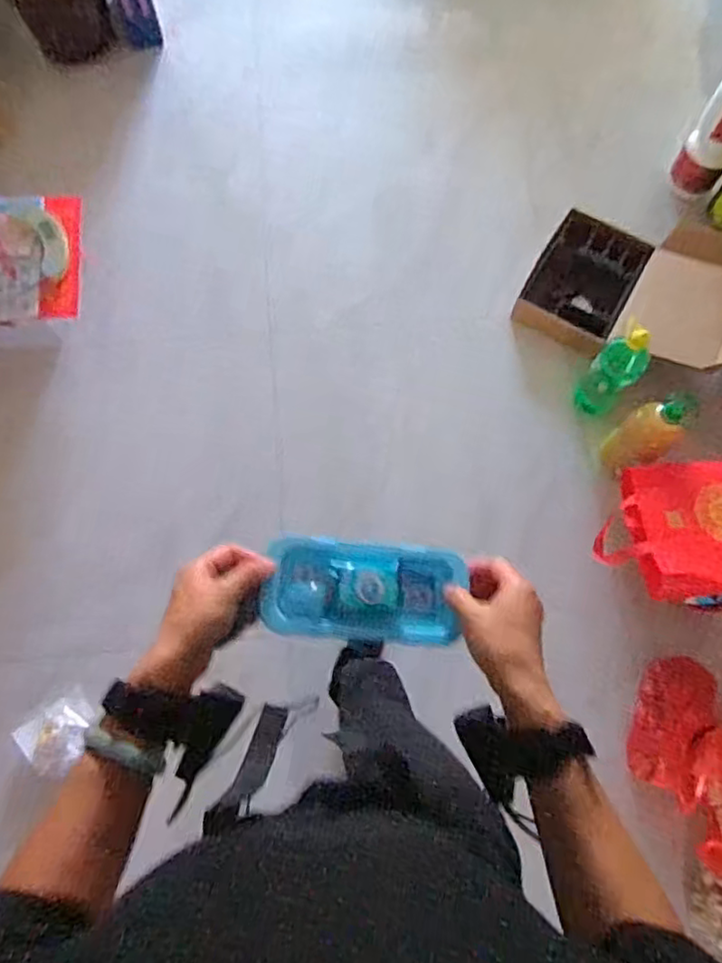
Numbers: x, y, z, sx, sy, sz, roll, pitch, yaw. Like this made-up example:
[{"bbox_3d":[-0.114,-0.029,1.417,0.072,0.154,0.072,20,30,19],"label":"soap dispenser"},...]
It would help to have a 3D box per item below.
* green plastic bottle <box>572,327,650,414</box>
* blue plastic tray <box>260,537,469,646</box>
[{"bbox_3d":[0.591,-0.248,1.495,0.098,0.284,0.106,1,72,-2],"label":"green plastic bottle"},{"bbox_3d":[0.004,0.094,0.545,0.168,0.021,0.083,5,72,0],"label":"blue plastic tray"}]

